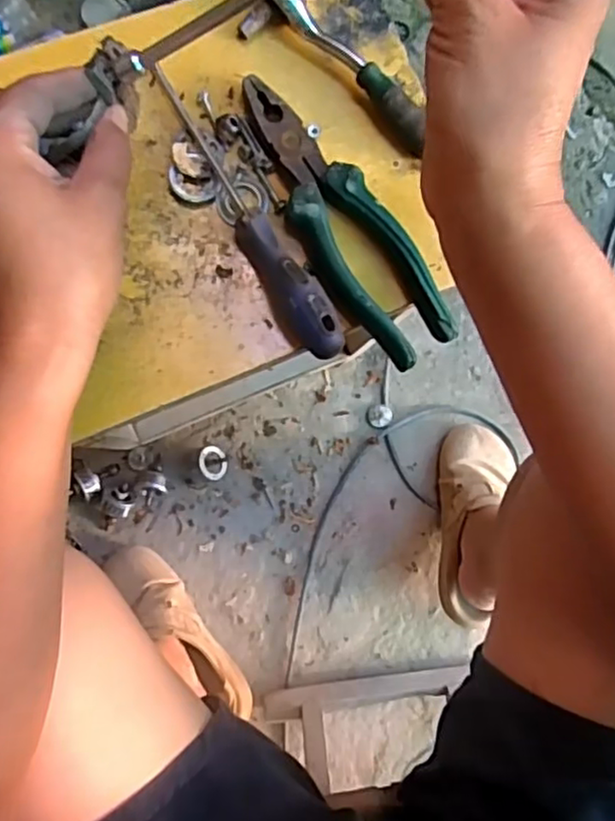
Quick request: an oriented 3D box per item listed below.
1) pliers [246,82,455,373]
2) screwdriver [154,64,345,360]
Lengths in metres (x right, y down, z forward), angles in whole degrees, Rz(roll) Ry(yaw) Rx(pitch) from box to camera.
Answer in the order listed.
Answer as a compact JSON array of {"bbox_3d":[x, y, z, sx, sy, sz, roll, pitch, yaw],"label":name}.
[{"bbox_3d":[0.024,-0.117,0.406,0.060,0.025,0.190,-33,86,-6],"label":"pliers"},{"bbox_3d":[-0.036,-0.120,0.396,0.025,0.022,0.201,-29,86,-6],"label":"screwdriver"}]

